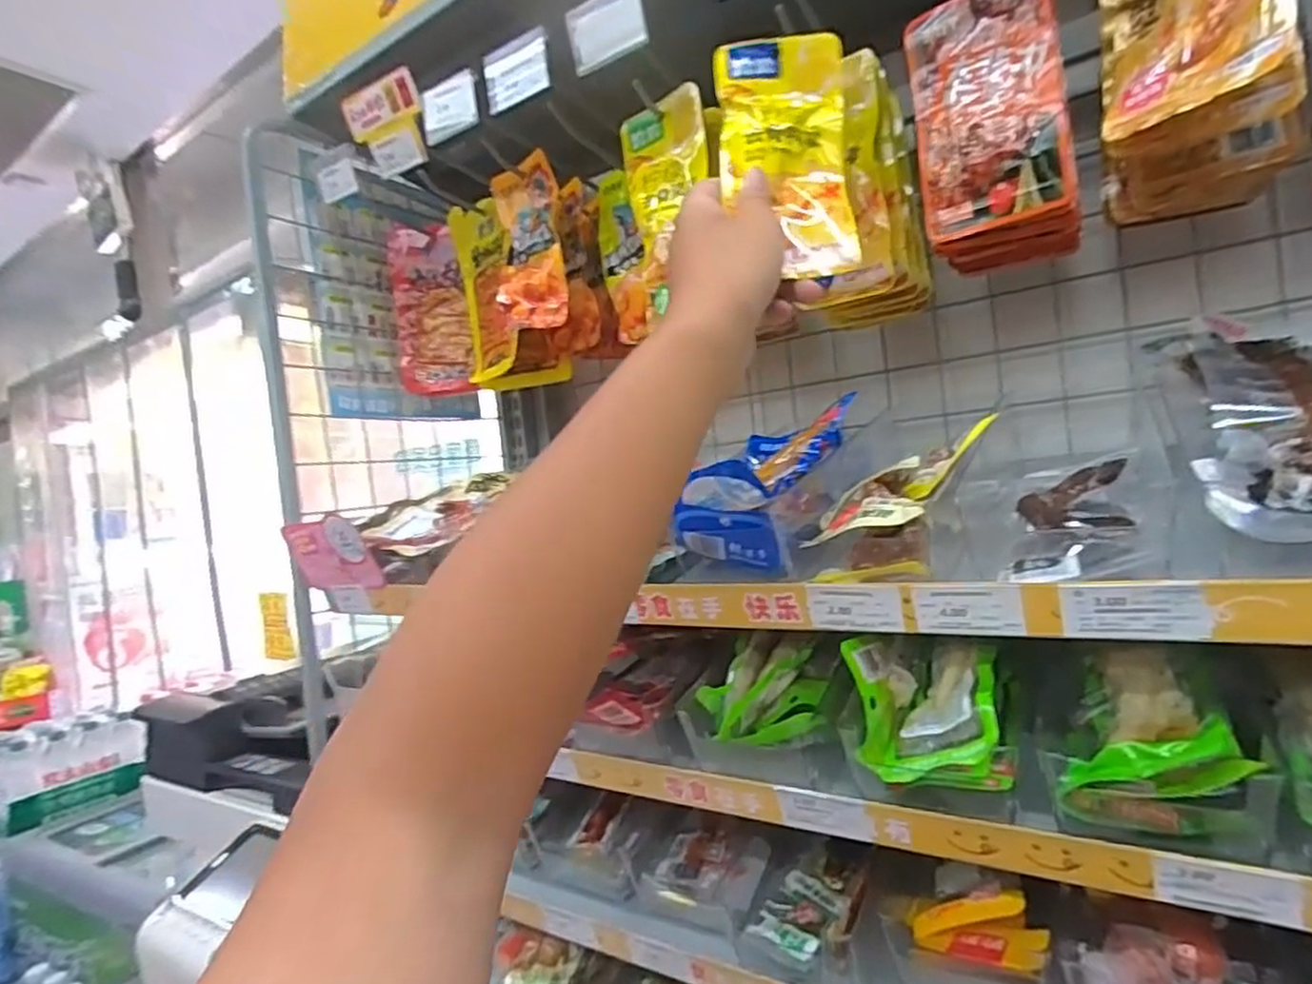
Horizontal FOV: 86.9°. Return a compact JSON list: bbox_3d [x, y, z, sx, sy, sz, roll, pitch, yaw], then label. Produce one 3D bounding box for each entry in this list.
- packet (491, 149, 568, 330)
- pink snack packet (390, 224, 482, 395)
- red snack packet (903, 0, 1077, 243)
[{"bbox_3d":[-0.120,-0.234,0.654,0.079,0.154,0.019,1,7,28],"label":"packet"},{"bbox_3d":[-0.256,-0.206,0.778,0.097,0.186,0.033,-7,1,16],"label":"pink snack packet"},{"bbox_3d":[0.220,-0.255,0.462,0.023,0.148,0.090,-7,1,-44],"label":"red snack packet"}]

